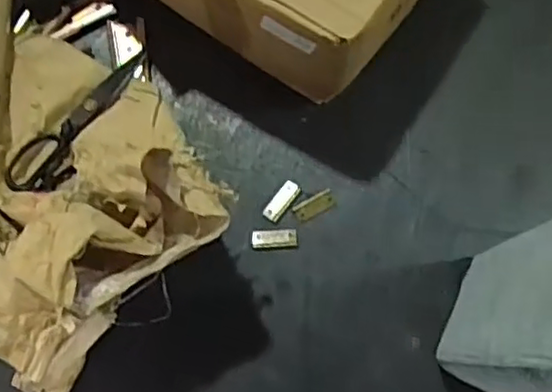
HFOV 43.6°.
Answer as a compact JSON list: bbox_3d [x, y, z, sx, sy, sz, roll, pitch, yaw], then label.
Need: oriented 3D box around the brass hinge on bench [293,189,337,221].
[{"bbox_3d":[0.045,0.012,0.803,0.049,0.006,0.023,-27,77,-6],"label":"brass hinge on bench"}]

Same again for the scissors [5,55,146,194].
[{"bbox_3d":[-0.215,-0.090,0.771,0.054,0.025,0.245,23,53,6],"label":"scissors"}]

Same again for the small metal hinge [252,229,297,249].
[{"bbox_3d":[-0.001,0.050,0.797,0.053,0.004,0.021,-3,76,-13],"label":"small metal hinge"}]

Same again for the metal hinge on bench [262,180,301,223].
[{"bbox_3d":[0.007,0.006,0.807,0.022,0.007,0.053,36,79,9],"label":"metal hinge on bench"}]

